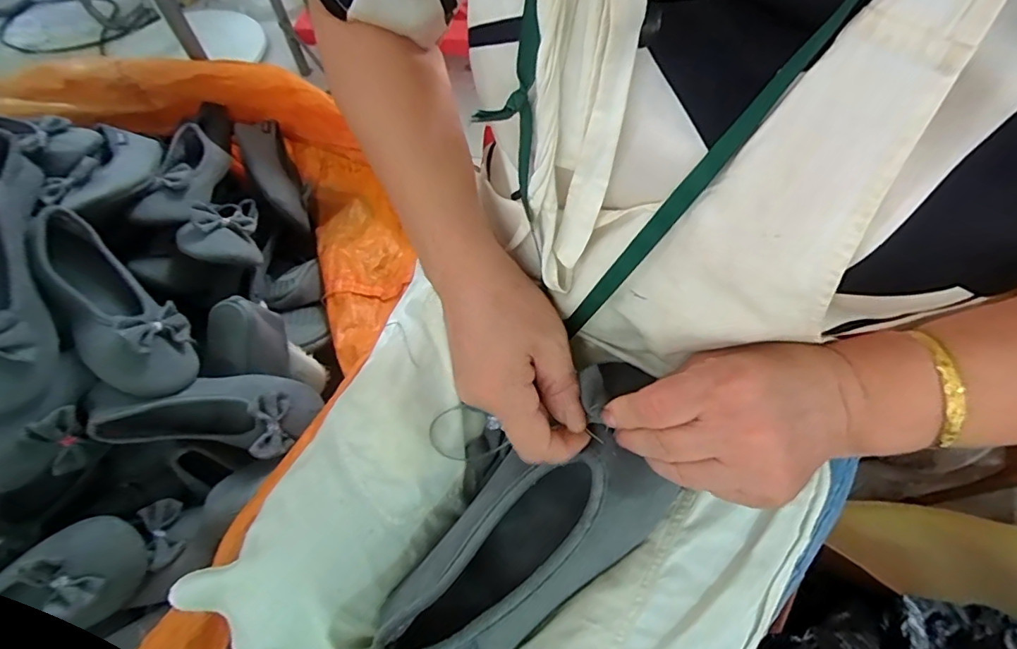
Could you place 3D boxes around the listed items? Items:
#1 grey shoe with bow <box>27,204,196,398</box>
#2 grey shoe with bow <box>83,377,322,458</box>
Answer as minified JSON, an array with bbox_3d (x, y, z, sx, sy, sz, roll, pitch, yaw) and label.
[{"bbox_3d":[-0.436,-0.016,0.545,0.231,0.079,0.082,48,26,5],"label":"grey shoe with bow"},{"bbox_3d":[-0.333,0.103,0.556,0.228,0.070,0.097,2,58,-17],"label":"grey shoe with bow"}]

